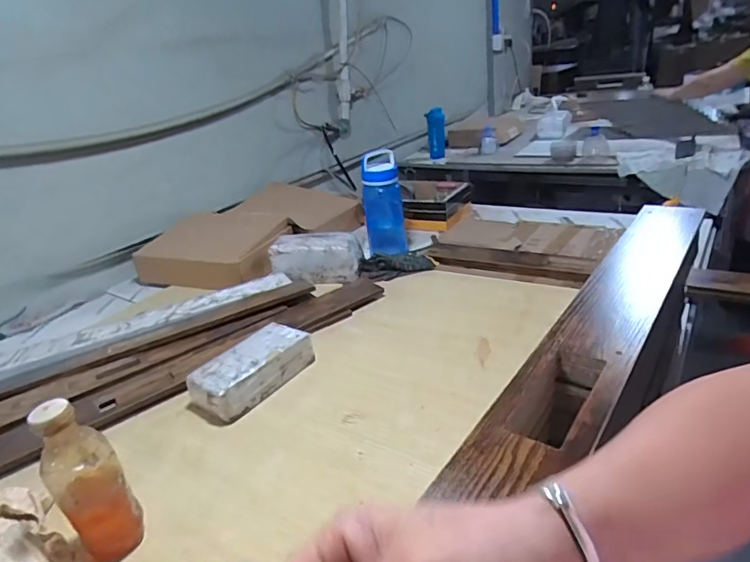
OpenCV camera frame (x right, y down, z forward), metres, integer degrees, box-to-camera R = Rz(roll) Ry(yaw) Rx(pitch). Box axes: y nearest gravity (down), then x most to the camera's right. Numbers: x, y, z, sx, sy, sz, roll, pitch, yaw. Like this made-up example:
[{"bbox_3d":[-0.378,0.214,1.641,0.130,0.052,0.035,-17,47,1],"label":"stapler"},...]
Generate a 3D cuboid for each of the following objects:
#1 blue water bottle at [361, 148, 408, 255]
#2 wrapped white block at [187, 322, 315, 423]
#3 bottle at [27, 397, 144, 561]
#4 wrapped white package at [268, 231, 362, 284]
[{"bbox_3d":[0.022,-0.207,1.291,0.101,0.260,0.085,-5,26,4],"label":"blue water bottle"},{"bbox_3d":[-0.210,0.145,0.857,0.104,0.060,0.215,14,32,36],"label":"wrapped white block"},{"bbox_3d":[-0.325,0.228,0.560,0.072,0.197,0.062,-27,32,-36],"label":"bottle"},{"bbox_3d":[-0.147,-0.067,1.237,0.220,0.090,0.096,-1,26,12],"label":"wrapped white package"}]

